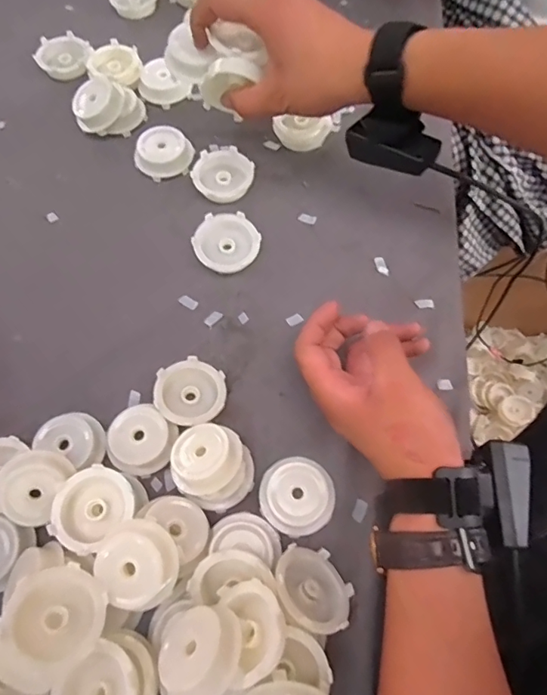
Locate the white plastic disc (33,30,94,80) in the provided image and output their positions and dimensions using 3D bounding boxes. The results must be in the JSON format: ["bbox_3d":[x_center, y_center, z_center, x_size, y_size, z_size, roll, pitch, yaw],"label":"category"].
[{"bbox_3d":[-0.233,-0.325,0.538,0.059,0.020,0.060,0,66,0],"label":"white plastic disc"}]

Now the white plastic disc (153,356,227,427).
[{"bbox_3d":[-0.064,0.037,0.380,0.053,0.025,0.053,0,66,0],"label":"white plastic disc"}]

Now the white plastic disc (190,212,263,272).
[{"bbox_3d":[-0.042,-0.093,0.436,0.058,0.021,0.055,0,66,0],"label":"white plastic disc"}]

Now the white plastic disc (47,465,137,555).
[{"bbox_3d":[-0.124,0.110,0.330,0.054,0.018,0.048,-42,73,-16],"label":"white plastic disc"}]

